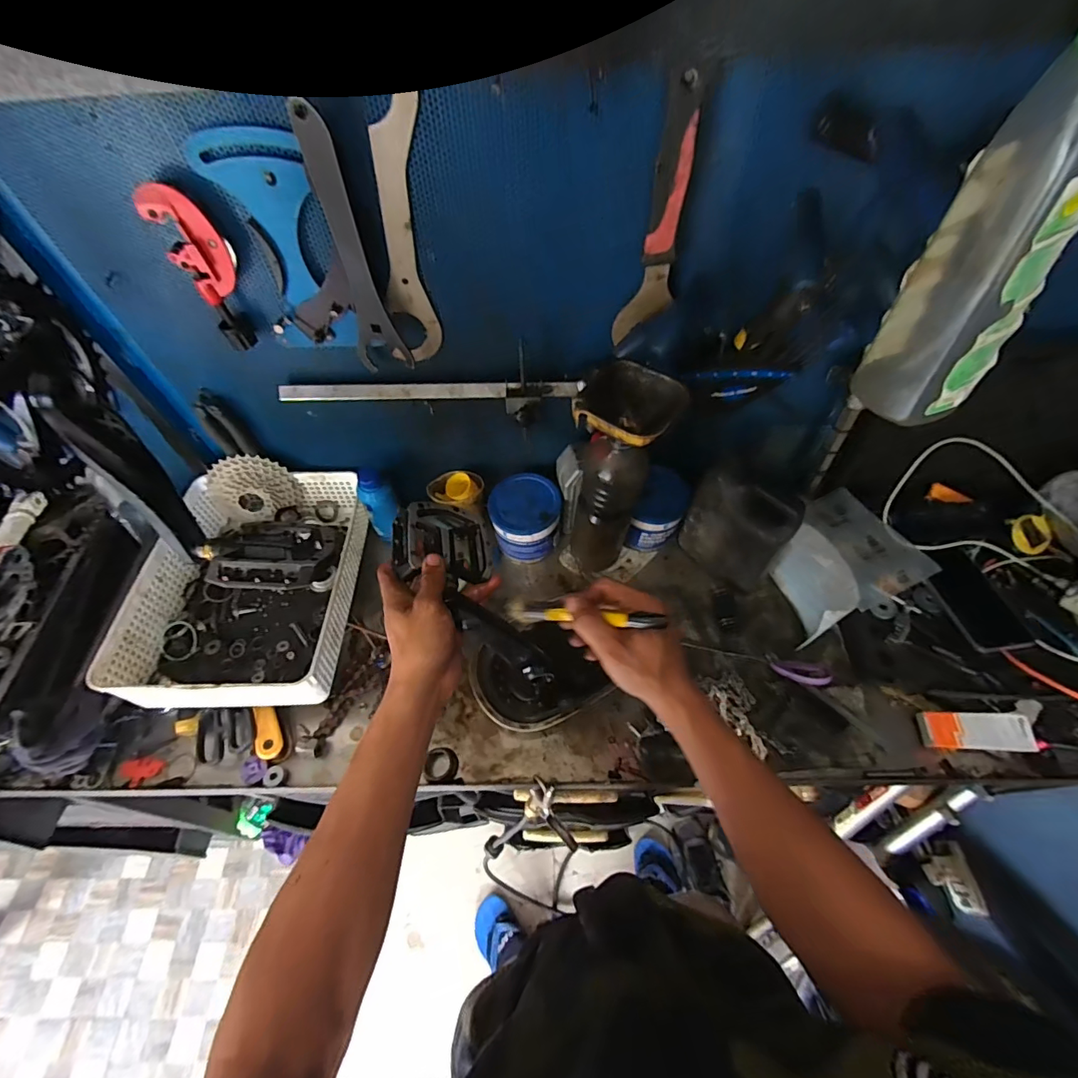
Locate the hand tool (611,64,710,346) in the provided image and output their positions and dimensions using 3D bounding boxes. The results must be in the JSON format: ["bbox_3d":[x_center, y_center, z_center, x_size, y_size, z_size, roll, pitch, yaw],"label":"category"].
[{"bbox_3d":[0.113,-0.288,0.450,0.047,0.217,0.019,-9,57,-8],"label":"hand tool"}]

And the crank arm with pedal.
[{"bbox_3d":[-0.056,0.071,0.522,0.105,0.075,0.255,-39,110,-25],"label":"crank arm with pedal"}]

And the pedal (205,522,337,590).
[{"bbox_3d":[-0.254,0.011,0.471,0.101,0.020,0.109,-2,28,-17],"label":"pedal"}]

